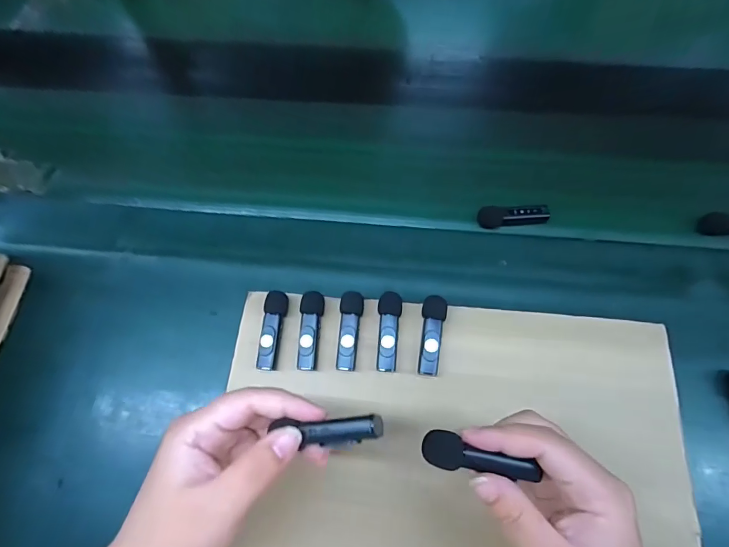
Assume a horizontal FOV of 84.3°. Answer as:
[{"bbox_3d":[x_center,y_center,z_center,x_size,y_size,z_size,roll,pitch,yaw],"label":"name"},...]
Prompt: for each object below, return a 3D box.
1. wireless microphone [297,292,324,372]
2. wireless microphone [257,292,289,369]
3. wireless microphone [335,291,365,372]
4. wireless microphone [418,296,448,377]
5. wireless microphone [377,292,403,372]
[{"bbox_3d":[-0.045,0.046,0.333,0.018,0.015,0.064,5,65,4],"label":"wireless microphone"},{"bbox_3d":[-0.077,0.047,0.334,0.017,0.015,0.064,7,65,5],"label":"wireless microphone"},{"bbox_3d":[-0.013,0.047,0.331,0.018,0.015,0.063,6,65,5],"label":"wireless microphone"},{"bbox_3d":[0.055,0.050,0.329,0.019,0.018,0.064,7,65,6],"label":"wireless microphone"},{"bbox_3d":[0.019,0.047,0.329,0.019,0.016,0.063,6,65,5],"label":"wireless microphone"}]

